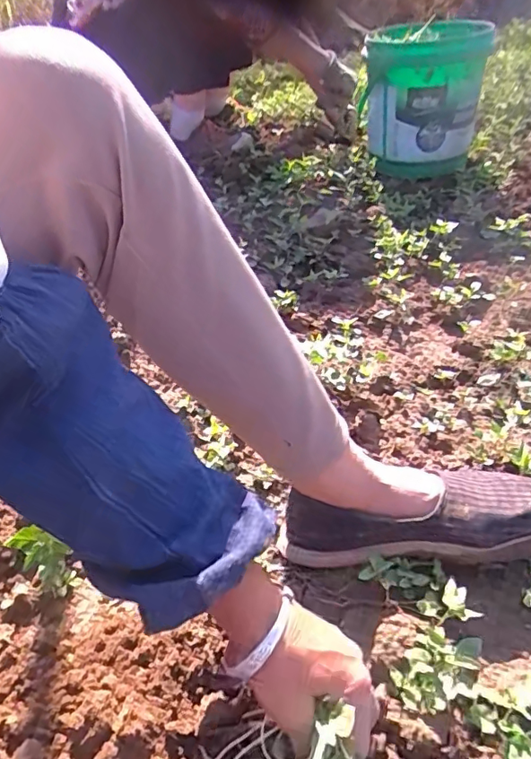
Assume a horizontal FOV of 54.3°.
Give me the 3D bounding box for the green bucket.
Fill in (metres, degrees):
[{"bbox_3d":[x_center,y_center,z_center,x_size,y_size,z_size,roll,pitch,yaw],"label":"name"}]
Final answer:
[{"bbox_3d":[0.305,-0.556,1.039,0.232,0.254,0.257,9,41,15],"label":"green bucket"}]

